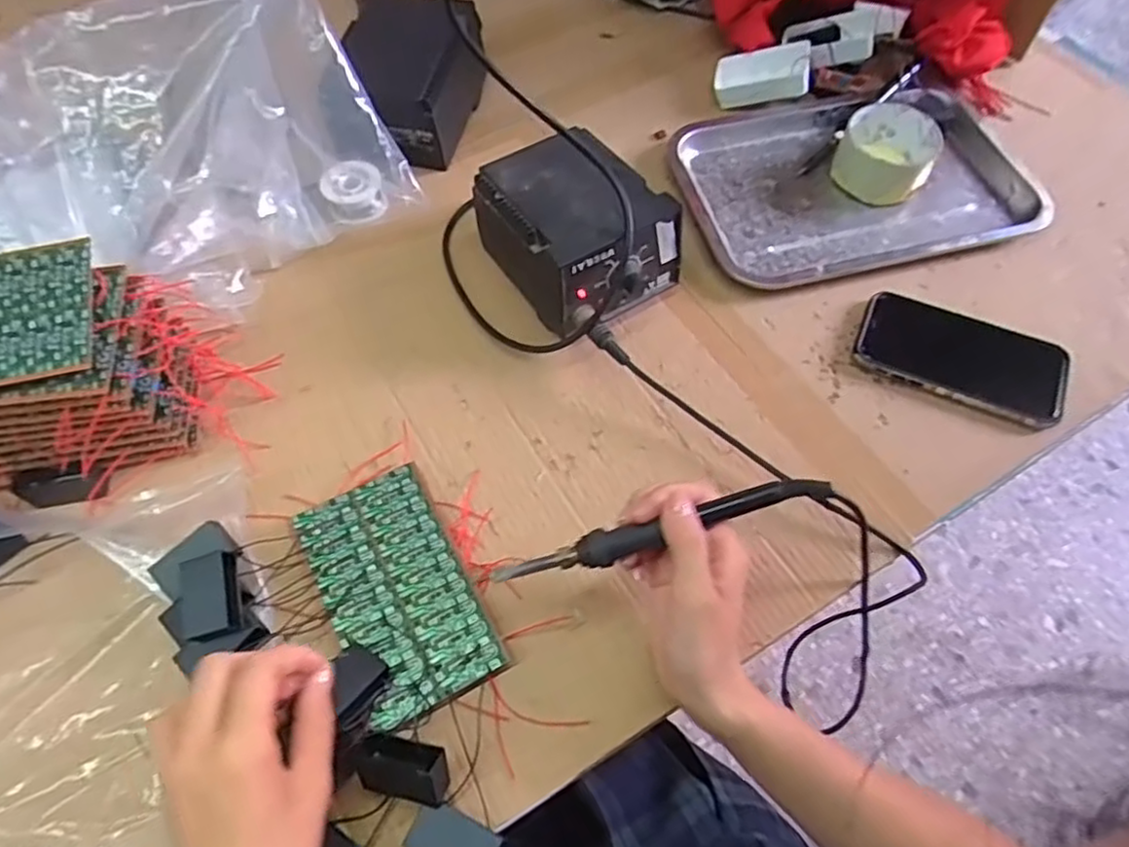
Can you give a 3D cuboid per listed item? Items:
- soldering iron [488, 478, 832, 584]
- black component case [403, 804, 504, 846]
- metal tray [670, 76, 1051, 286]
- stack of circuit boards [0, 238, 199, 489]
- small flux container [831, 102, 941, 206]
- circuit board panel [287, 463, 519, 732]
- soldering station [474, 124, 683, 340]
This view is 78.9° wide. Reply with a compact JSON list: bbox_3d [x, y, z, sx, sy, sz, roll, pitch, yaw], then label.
[{"bbox_3d":[0.053,0.061,0.391,0.196,0.016,0.018,-18,61,7],"label":"soldering iron"},{"bbox_3d":[-0.061,0.232,0.380,0.048,0.020,0.028,24,63,12],"label":"black component case"},{"bbox_3d":[0.275,-0.237,0.640,0.325,0.029,0.228,-14,62,-9],"label":"metal tray"},{"bbox_3d":[-0.364,-0.029,0.470,0.179,0.122,0.119,-6,61,-4],"label":"stack of circuit boards"},{"bbox_3d":[0.296,-0.251,0.628,0.081,0.056,0.086,22,63,11],"label":"small flux container"},{"bbox_3d":[-0.110,0.108,0.454,0.089,0.015,0.159,-26,64,-14],"label":"circuit board panel"},{"bbox_3d":[0.011,-0.156,0.557,0.110,0.093,0.152,-29,65,-16],"label":"soldering station"}]

